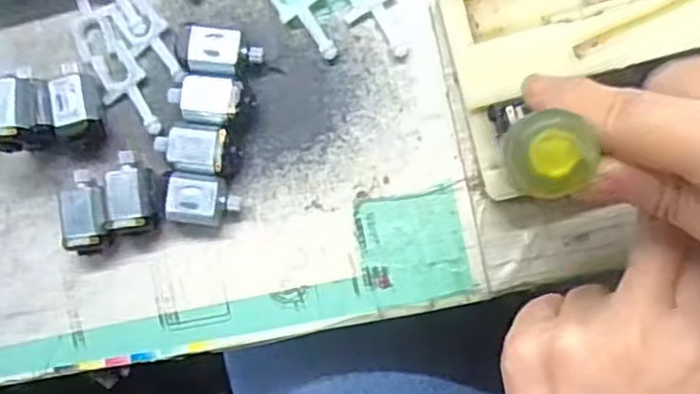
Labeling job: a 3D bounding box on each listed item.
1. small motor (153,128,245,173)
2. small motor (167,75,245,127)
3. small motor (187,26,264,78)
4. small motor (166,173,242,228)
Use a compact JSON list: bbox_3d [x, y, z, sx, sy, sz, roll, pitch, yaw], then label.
[{"bbox_3d":[-0.061,-0.018,0.276,0.032,0.015,0.017,4,89,8],"label":"small motor"},{"bbox_3d":[-0.056,-0.038,0.275,0.030,0.015,0.018,9,89,8],"label":"small motor"},{"bbox_3d":[-0.049,-0.056,0.275,0.027,0.017,0.019,10,89,8],"label":"small motor"},{"bbox_3d":[-0.057,0.001,0.275,0.026,0.016,0.020,8,89,8],"label":"small motor"}]

